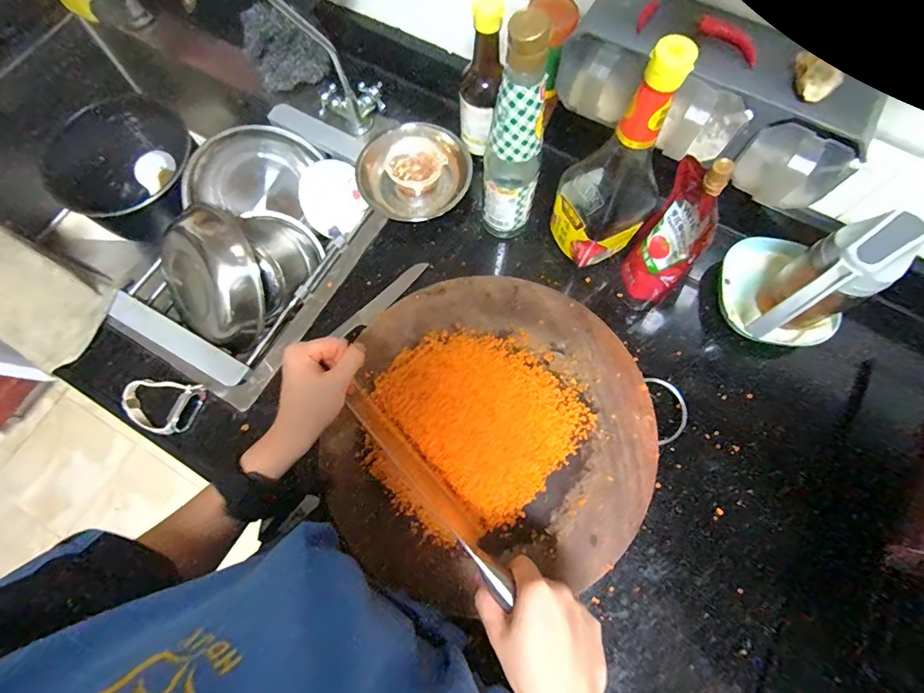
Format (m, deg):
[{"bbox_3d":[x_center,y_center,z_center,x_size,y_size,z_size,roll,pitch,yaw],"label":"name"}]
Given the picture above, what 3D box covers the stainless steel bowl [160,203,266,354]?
[{"bbox_3d":[-0.308,-0.080,0.548,0.162,0.155,0.078,33,35,19],"label":"stainless steel bowl"}]

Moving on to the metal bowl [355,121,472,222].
[{"bbox_3d":[-0.066,-0.235,0.574,0.143,0.039,0.133,-1,73,2],"label":"metal bowl"}]

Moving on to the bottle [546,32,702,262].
[{"bbox_3d":[0.150,-0.172,0.423,0.072,0.232,0.078,-28,74,-6],"label":"bottle"}]

